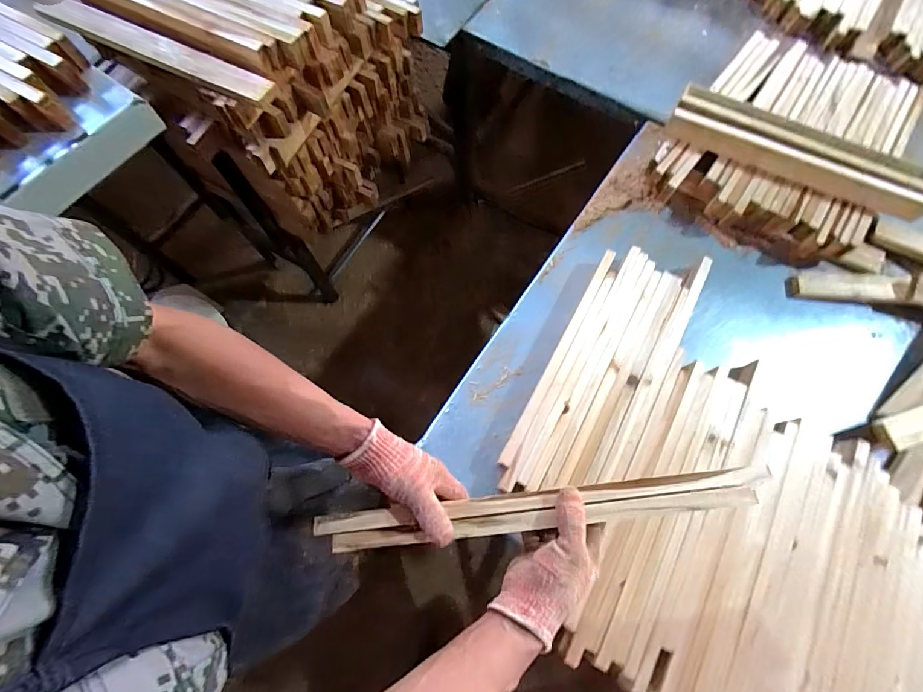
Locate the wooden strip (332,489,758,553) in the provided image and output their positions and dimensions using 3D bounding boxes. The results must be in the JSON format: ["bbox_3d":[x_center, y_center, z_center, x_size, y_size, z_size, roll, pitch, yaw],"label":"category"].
[{"bbox_3d":[0.089,0.189,0.453,0.452,0.008,0.020,-7,72,0],"label":"wooden strip"}]

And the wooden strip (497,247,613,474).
[{"bbox_3d":[0.174,0.014,0.748,0.023,0.035,0.436,28,74,9],"label":"wooden strip"}]

